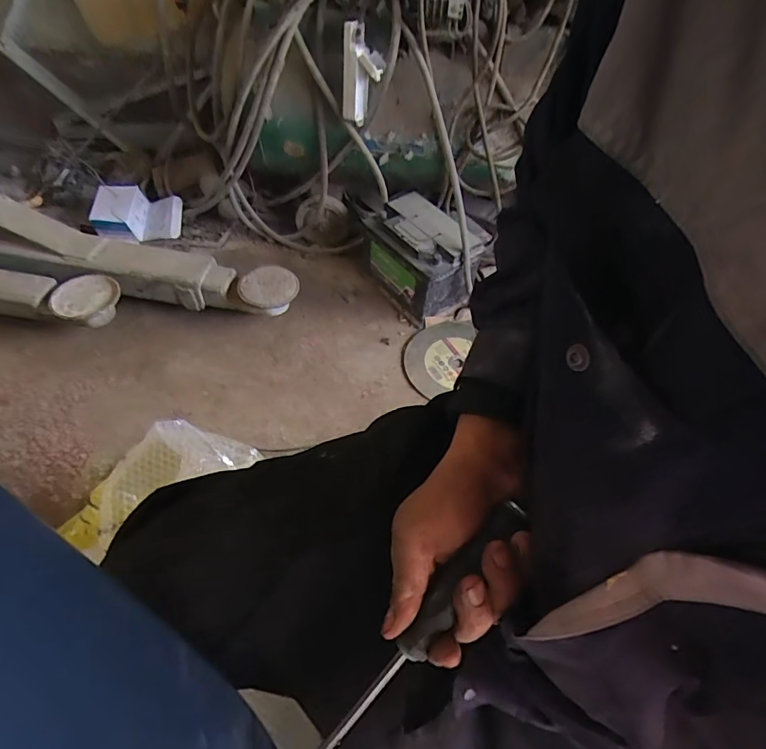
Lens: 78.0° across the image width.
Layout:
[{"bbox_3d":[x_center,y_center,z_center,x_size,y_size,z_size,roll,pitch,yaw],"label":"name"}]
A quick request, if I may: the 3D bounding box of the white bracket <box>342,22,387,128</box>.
[{"bbox_3d":[-0.039,-0.559,0.904,0.080,0.161,0.128,1,52,-2],"label":"white bracket"}]

